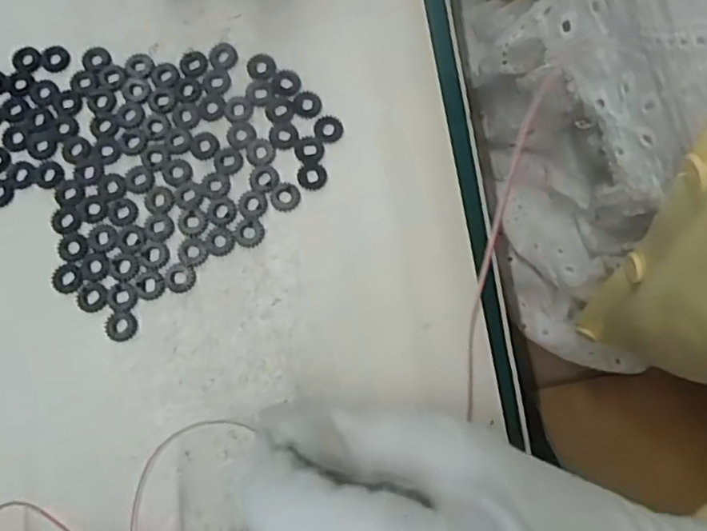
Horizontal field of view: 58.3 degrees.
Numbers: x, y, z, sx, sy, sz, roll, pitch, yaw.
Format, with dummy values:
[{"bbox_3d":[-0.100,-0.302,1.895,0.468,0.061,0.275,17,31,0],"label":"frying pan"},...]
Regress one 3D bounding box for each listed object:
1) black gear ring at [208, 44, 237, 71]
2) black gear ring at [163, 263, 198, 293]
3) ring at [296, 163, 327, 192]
[{"bbox_3d":[-0.049,-0.079,0.239,0.011,0.004,0.010,0,77,0],"label":"black gear ring"},{"bbox_3d":[-0.061,0.004,0.221,0.011,0.004,0.010,0,77,0],"label":"black gear ring"},{"bbox_3d":[-0.015,-0.032,0.227,0.011,0.004,0.011,0,77,0],"label":"ring"}]

